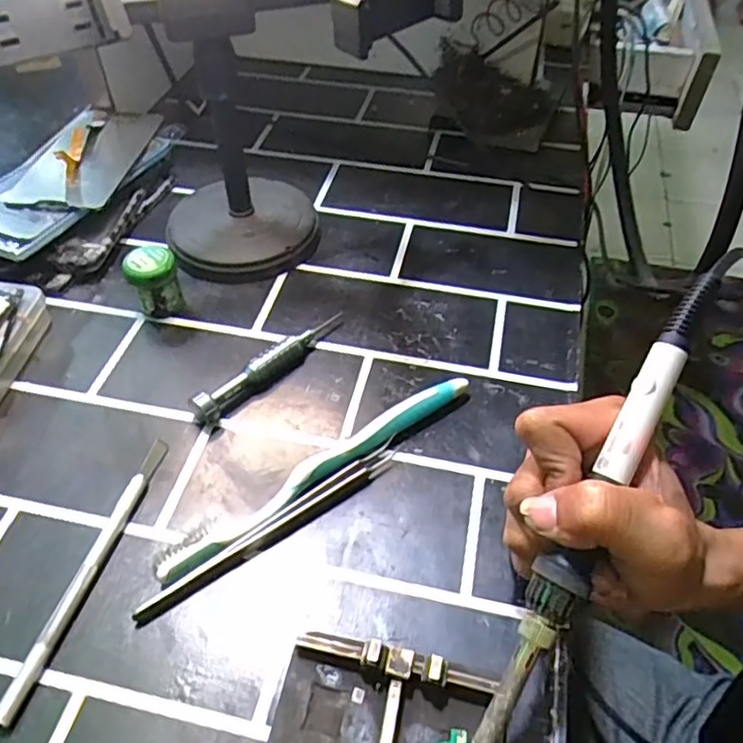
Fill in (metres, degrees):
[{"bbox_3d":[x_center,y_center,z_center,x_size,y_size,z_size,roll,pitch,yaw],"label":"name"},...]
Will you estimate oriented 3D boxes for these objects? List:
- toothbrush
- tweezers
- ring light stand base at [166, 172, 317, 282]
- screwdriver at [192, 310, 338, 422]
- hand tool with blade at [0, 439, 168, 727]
[{"bbox_3d":[-0.026,0.048,0.329,0.184,0.012,0.022,-30,55,-25],"label":"toothbrush"},{"bbox_3d":[-0.043,0.075,0.308,0.144,0.007,0.012,-31,55,-25],"label":"tweezers"},{"bbox_3d":[-0.090,-0.104,0.456,0.102,0.029,0.098,-9,49,-8],"label":"ring light stand base"},{"bbox_3d":[-0.057,-0.005,0.375,0.012,0.017,0.108,35,56,27],"label":"screwdriver"},{"bbox_3d":[-0.129,0.089,0.296,0.009,0.007,0.138,11,49,9],"label":"hand tool with blade"}]

